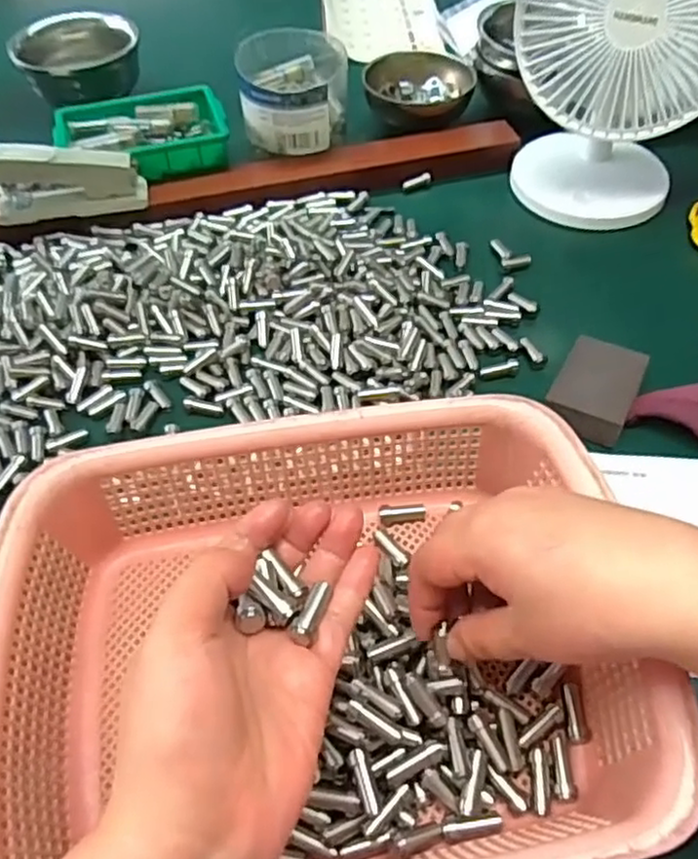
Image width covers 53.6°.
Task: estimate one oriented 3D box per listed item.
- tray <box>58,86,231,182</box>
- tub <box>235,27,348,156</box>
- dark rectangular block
[{"bbox_3d":[-0.187,-0.264,0.634,0.146,0.050,0.096,-14,53,-11],"label":"tray"},{"bbox_3d":[-0.051,-0.313,0.651,0.096,0.082,0.116,-2,52,-2],"label":"tub"},{"bbox_3d":[0.167,-0.029,0.465,0.049,0.025,0.070,25,56,18],"label":"dark rectangular block"}]

